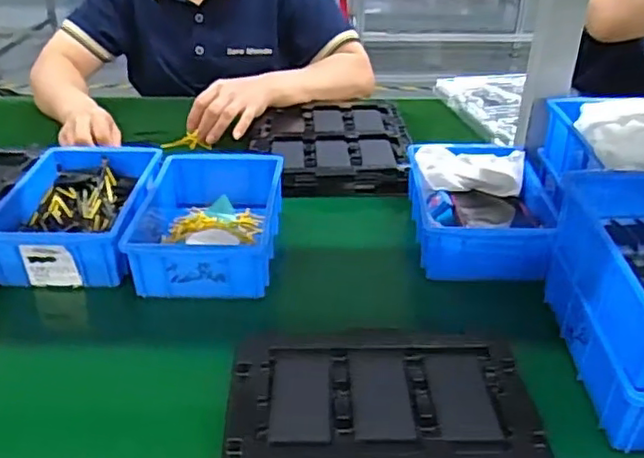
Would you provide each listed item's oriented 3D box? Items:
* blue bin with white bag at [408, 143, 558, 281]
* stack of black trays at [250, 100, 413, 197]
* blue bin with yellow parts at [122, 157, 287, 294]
[{"bbox_3d":[0.164,-0.020,0.694,0.129,0.066,0.216,4,32,5],"label":"blue bin with white bag"},{"bbox_3d":[0.011,-0.125,0.901,0.211,0.034,0.274,1,32,1],"label":"stack of black trays"},{"bbox_3d":[-0.119,-0.012,0.678,0.142,0.057,0.206,2,32,2],"label":"blue bin with yellow parts"}]

